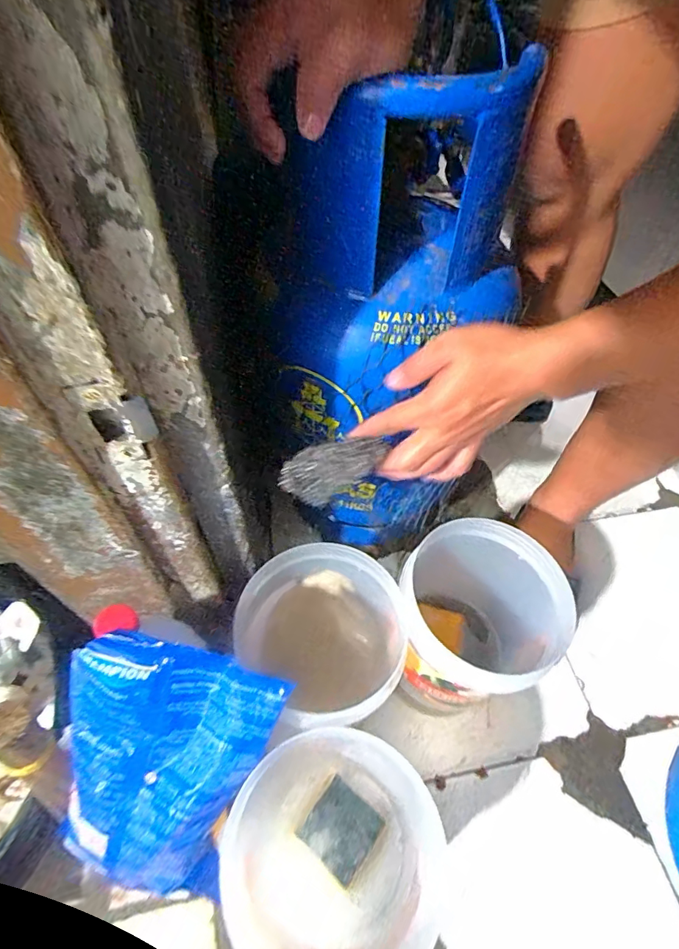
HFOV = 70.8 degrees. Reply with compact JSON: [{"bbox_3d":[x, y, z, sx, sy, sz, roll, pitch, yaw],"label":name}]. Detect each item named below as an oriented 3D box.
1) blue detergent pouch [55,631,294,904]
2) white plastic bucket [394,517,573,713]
[{"bbox_3d":[-0.159,0.253,0.412,0.172,0.268,0.055,19,13,0],"label":"blue detergent pouch"},{"bbox_3d":[0.142,0.163,0.541,0.162,0.195,0.148,0,54,-1],"label":"white plastic bucket"}]

